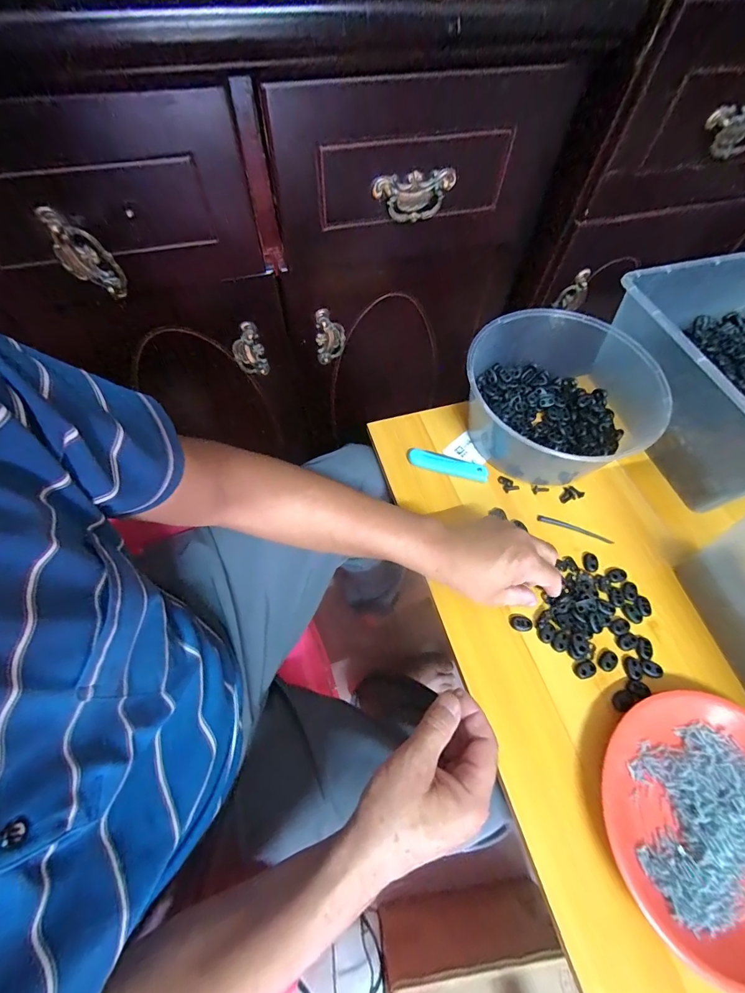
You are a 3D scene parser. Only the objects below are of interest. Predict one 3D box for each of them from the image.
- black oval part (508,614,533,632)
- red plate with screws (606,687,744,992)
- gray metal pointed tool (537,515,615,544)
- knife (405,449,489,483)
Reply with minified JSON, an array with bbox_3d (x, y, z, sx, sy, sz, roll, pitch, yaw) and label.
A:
[{"bbox_3d":[0.156,0.132,0.415,0.022,0.006,0.016,7,62,1],"label":"black oval part"},{"bbox_3d":[0.293,0.274,0.333,0.178,0.024,0.193,1,62,-2],"label":"red plate with screws"},{"bbox_3d":[0.240,0.038,0.469,0.088,0.004,0.011,19,63,7],"label":"gray metal pointed tool"},{"bbox_3d":[0.095,-0.039,0.504,0.101,0.006,0.026,13,62,4],"label":"knife"}]

